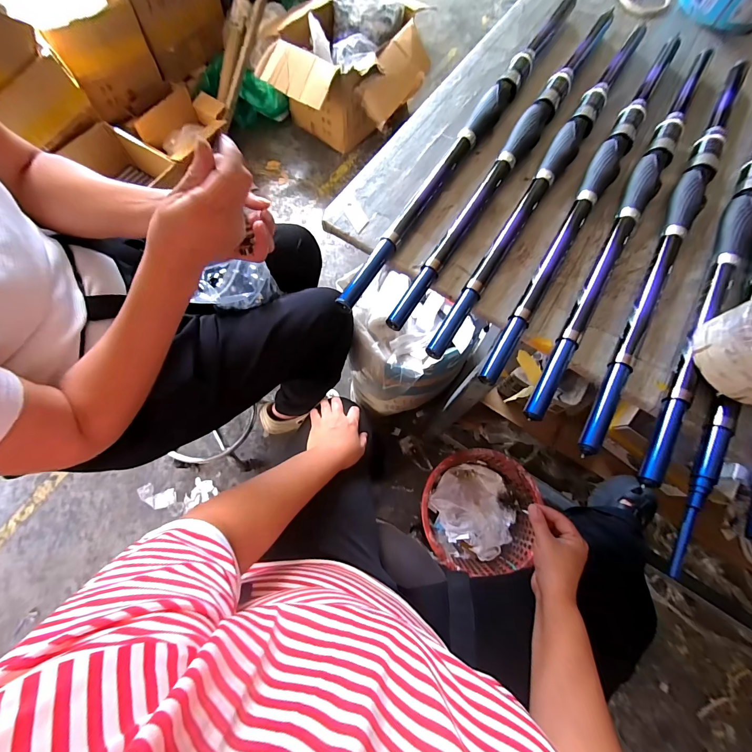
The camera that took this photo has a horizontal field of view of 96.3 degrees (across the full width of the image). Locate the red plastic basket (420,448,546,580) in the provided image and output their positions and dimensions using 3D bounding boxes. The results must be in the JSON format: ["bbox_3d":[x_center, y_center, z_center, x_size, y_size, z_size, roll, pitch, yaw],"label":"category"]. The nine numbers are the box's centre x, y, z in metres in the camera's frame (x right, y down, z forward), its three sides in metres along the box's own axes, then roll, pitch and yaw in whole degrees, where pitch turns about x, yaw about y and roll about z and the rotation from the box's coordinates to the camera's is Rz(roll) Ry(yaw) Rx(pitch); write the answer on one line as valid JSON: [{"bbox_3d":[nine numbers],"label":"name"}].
[{"bbox_3d":[0.238,0.326,0.828,0.254,0.121,0.260,6,71,1],"label":"red plastic basket"}]

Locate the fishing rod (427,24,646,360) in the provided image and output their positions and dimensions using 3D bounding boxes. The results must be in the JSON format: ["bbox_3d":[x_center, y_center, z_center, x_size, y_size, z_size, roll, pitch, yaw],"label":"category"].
[{"bbox_3d":[0.202,-0.239,0.384,0.024,0.024,0.556,32,73,9],"label":"fishing rod"}]

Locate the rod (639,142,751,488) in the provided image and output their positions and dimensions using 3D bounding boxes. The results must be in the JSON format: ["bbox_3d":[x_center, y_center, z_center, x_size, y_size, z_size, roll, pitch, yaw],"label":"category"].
[{"bbox_3d":[0.381,-0.142,0.356,0.033,0.023,0.585,31,73,9],"label":"rod"}]

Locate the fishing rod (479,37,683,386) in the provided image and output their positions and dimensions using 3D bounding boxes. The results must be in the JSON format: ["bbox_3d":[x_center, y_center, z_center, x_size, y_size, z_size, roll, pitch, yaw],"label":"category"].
[{"bbox_3d":[0.247,-0.219,0.378,0.030,0.022,0.558,33,73,9],"label":"fishing rod"}]

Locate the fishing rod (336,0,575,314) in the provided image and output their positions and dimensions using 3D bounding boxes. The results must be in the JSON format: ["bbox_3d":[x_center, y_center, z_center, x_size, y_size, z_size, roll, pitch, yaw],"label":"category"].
[{"bbox_3d":[0.113,-0.283,0.394,0.026,0.027,0.547,30,73,9],"label":"fishing rod"}]

